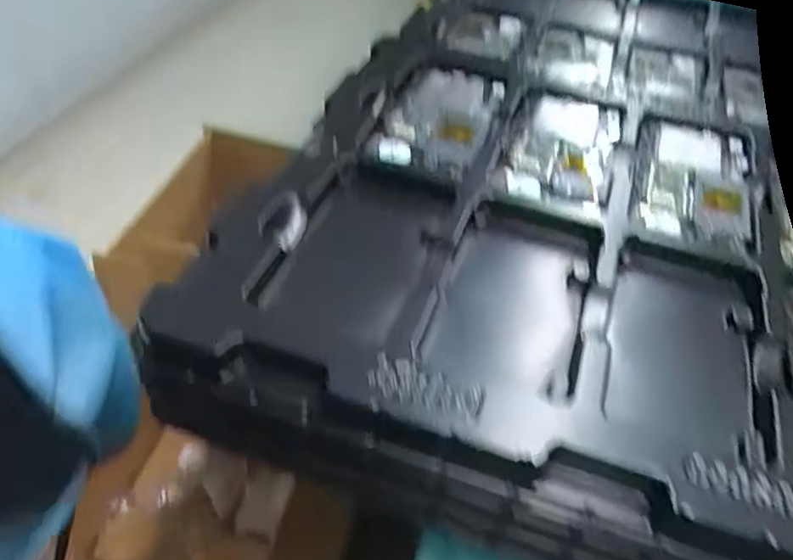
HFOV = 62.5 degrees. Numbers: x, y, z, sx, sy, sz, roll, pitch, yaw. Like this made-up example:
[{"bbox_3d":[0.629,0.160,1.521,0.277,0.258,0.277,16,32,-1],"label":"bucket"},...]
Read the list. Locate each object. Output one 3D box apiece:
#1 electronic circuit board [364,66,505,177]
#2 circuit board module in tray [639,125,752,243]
[{"bbox_3d":[0.027,-0.099,0.407,0.059,0.017,0.102,22,46,10],"label":"electronic circuit board"},{"bbox_3d":[0.178,-0.057,0.383,0.057,0.009,0.105,22,46,10],"label":"circuit board module in tray"}]

